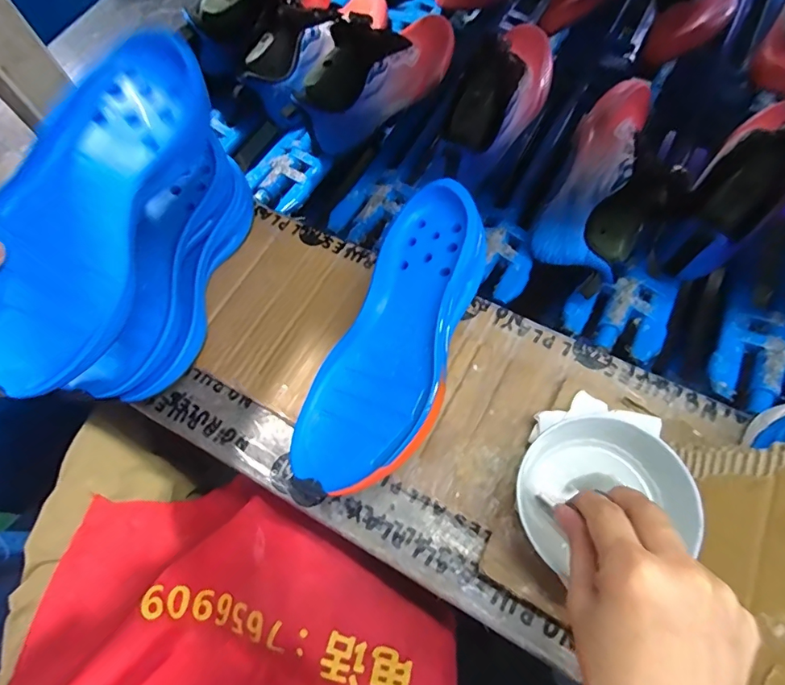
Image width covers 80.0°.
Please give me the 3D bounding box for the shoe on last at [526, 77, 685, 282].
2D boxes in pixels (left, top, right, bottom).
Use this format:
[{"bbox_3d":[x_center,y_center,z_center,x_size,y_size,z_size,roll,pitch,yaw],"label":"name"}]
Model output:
[{"bbox_3d":[0.232,-0.168,0.486,0.108,0.071,0.233,22,72,17],"label":"shoe on last"}]

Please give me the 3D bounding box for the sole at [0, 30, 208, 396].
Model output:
[{"bbox_3d":[-0.201,-0.086,0.307,0.087,0.047,0.259,23,79,-18],"label":"sole"}]

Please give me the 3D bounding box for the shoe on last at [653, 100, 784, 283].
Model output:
[{"bbox_3d":[0.313,-0.132,0.425,0.070,0.061,0.160,37,105,18],"label":"shoe on last"}]

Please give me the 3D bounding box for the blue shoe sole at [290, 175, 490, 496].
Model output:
[{"bbox_3d":[0.004,-0.009,0.359,0.089,0.053,0.261,16,70,15],"label":"blue shoe sole"}]

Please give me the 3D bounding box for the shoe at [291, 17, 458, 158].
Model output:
[{"bbox_3d":[-0.011,-0.332,0.564,0.068,0.101,0.229,37,76,21],"label":"shoe"}]

